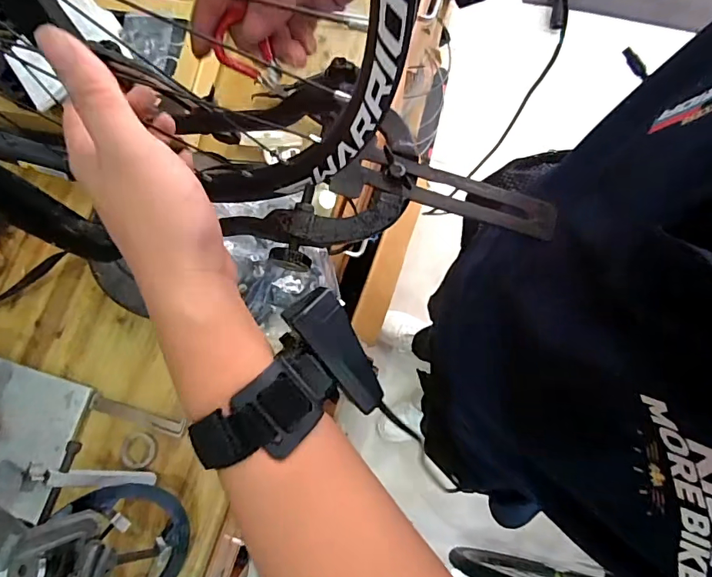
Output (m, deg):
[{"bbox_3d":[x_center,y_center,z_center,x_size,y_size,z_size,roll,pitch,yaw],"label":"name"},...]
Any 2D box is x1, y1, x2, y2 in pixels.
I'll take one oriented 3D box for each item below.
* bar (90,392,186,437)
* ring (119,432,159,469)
[{"bbox_3d":[-0.300,0.174,0.635,0.126,0.007,0.022,22,80,-8],"label":"bar"},{"bbox_3d":[-0.289,0.216,0.615,0.044,0.004,0.044,9,62,-17],"label":"ring"}]

